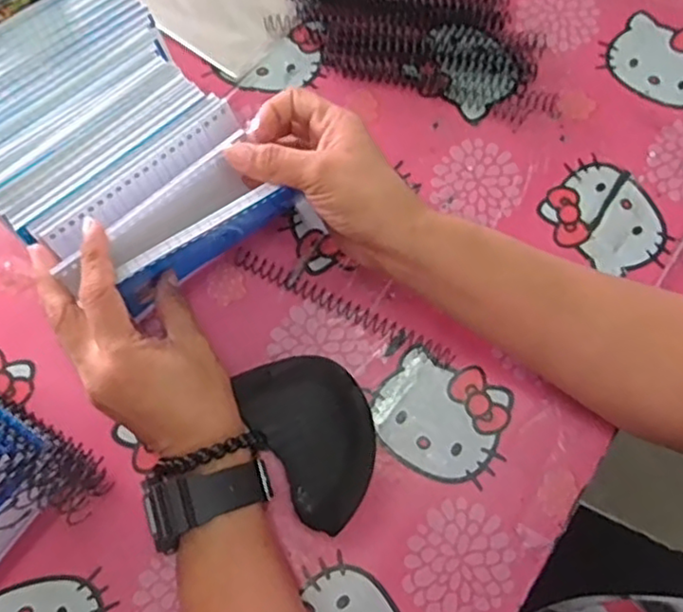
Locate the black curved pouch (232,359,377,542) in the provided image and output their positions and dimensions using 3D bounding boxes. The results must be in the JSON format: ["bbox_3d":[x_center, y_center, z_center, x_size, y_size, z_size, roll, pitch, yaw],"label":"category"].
[{"bbox_3d":[-0.013,0.076,0.392,0.064,0.027,0.100,-29,75,-10],"label":"black curved pouch"}]

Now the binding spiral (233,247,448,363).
[{"bbox_3d":[0.000,0.000,0.426,0.153,0.009,0.013,25,73,7],"label":"binding spiral"}]

